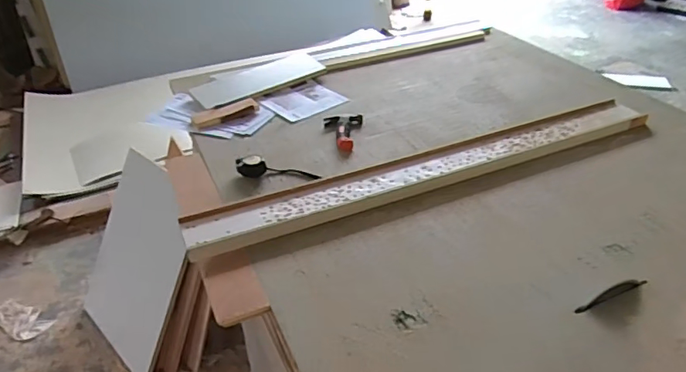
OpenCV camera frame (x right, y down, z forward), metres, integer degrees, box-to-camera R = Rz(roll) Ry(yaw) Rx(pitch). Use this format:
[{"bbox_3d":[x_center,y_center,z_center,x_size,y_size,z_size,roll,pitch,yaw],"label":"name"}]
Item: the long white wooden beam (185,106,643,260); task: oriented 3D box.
[{"bbox_3d":[0.207,-0.044,1.163,1.108,0.031,0.141,-15,40,-18],"label":"long white wooden beam"}]

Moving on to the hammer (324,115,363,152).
[{"bbox_3d":[0.006,-0.140,1.316,0.099,0.025,0.149,-3,37,-3],"label":"hammer"}]

